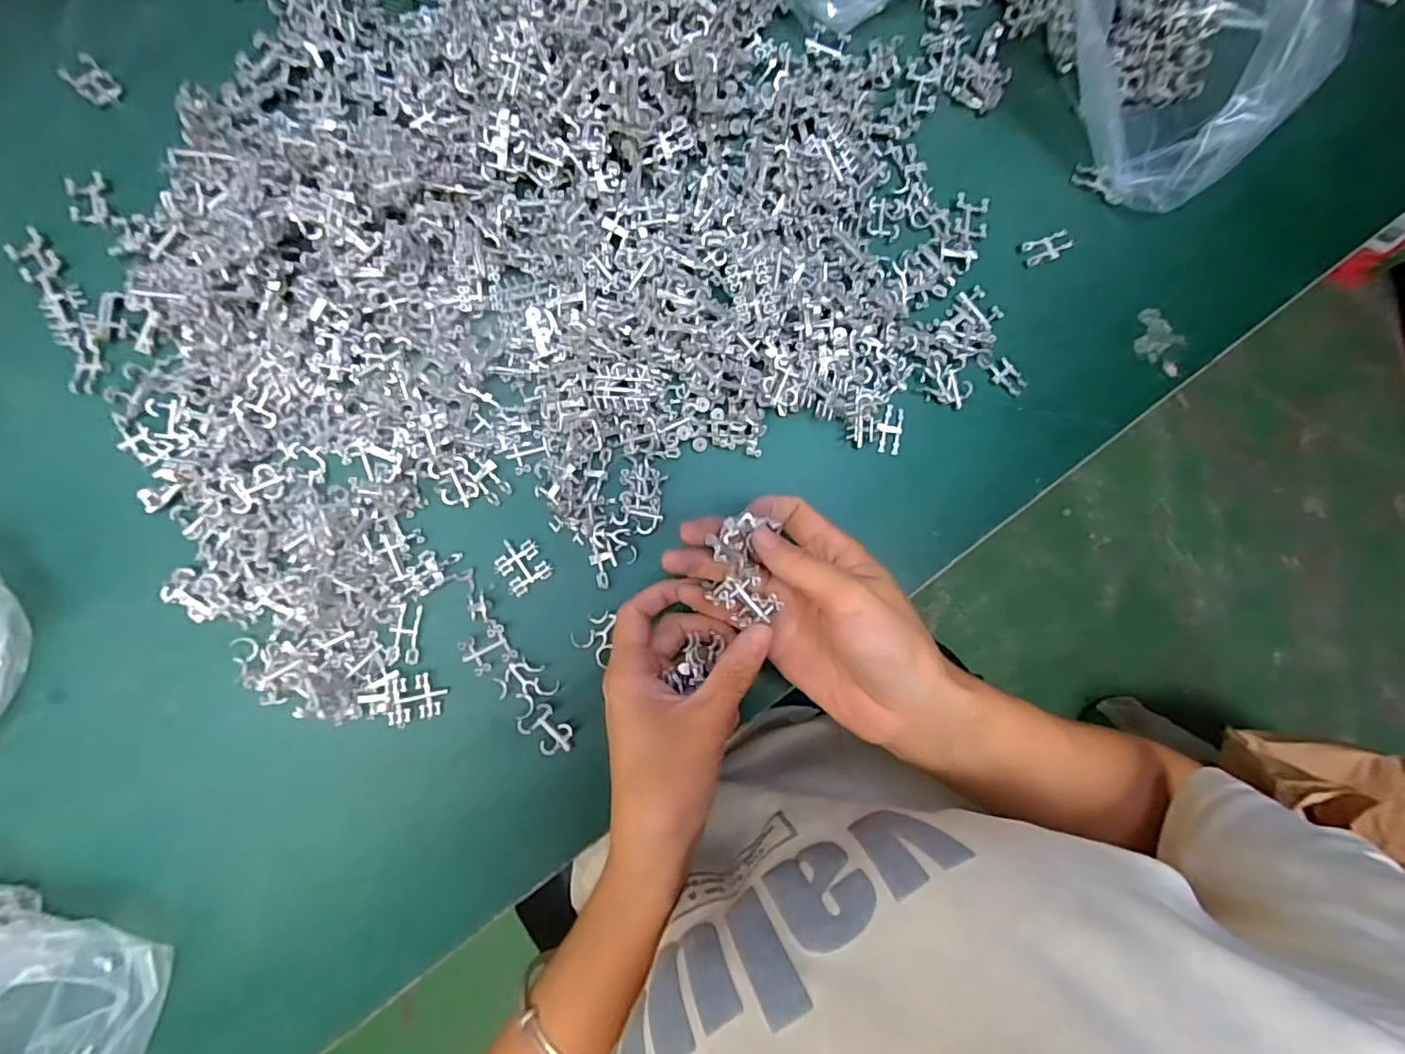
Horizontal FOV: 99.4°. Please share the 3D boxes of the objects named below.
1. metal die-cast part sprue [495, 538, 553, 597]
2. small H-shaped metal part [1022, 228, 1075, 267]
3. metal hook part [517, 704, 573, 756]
[{"bbox_3d":[-0.105,0.021,0.345,0.025,0.004,0.030,-35,90,-6],"label":"metal die-cast part sprue"},{"bbox_3d":[0.221,-0.178,0.379,0.032,0.004,0.016,-21,88,-6],"label":"small H-shaped metal part"},{"bbox_3d":[-0.086,0.114,0.336,0.031,0.012,0.019,43,84,-1],"label":"metal hook part"}]

